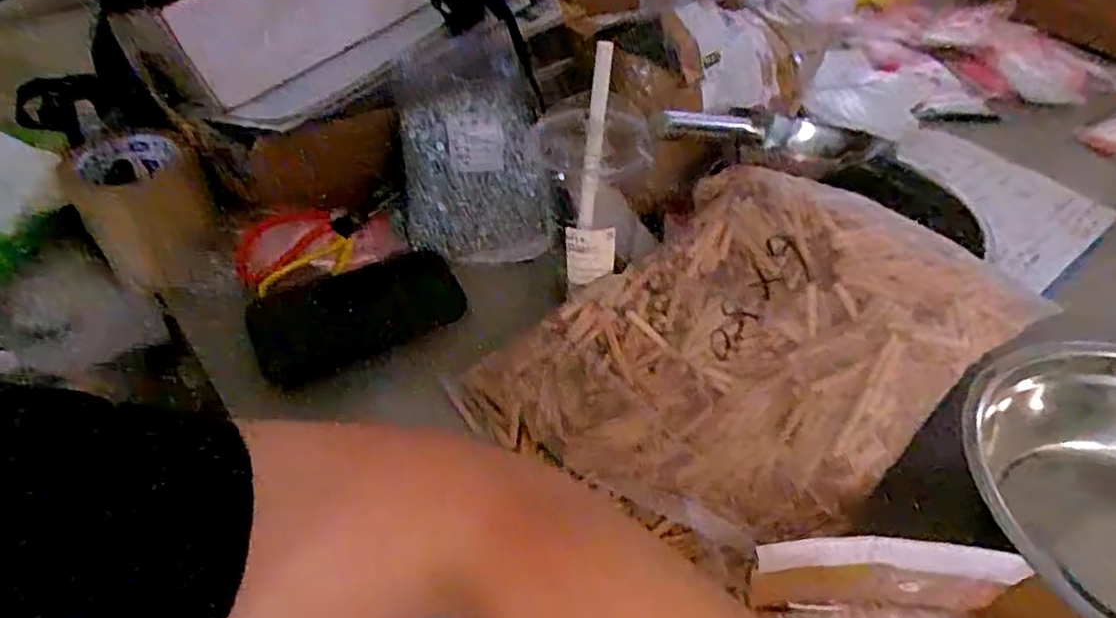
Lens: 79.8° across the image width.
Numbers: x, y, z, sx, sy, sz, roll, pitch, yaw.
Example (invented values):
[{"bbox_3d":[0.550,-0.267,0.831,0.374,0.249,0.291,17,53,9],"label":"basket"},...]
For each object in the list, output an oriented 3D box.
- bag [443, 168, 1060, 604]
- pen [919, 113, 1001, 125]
[{"bbox_3d":[0.125,0.031,0.479,0.323,0.050,0.244,-42,66,-1],"label":"bag"},{"bbox_3d":[0.533,-0.253,0.887,0.105,0.009,0.013,3,44,0],"label":"pen"}]

